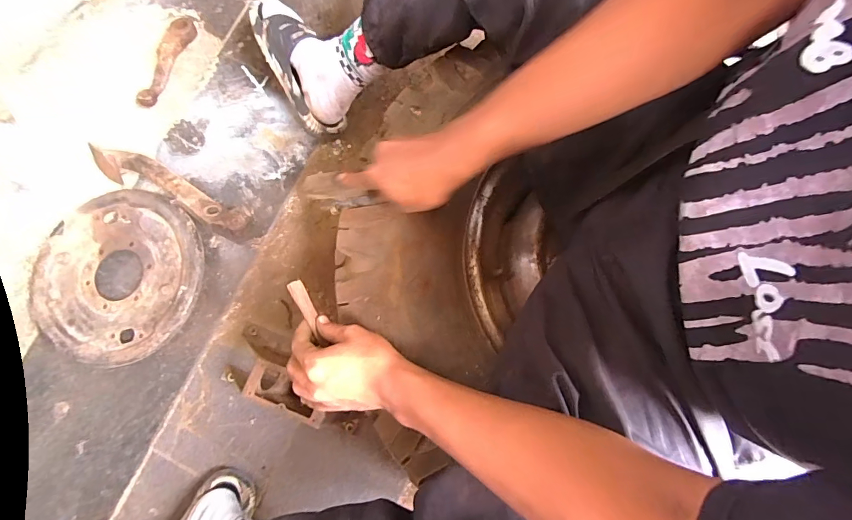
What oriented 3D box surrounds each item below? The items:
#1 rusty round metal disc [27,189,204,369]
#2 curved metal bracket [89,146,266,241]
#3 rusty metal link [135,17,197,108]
[{"bbox_3d":[-0.526,0.029,0.710,0.284,0.033,0.287,-1,77,4],"label":"rusty round metal disc"},{"bbox_3d":[-0.449,-0.125,0.731,0.330,0.050,0.065,26,77,4],"label":"curved metal bracket"},{"bbox_3d":[-0.506,-0.388,0.791,0.050,0.032,0.206,19,79,8],"label":"rusty metal link"}]

